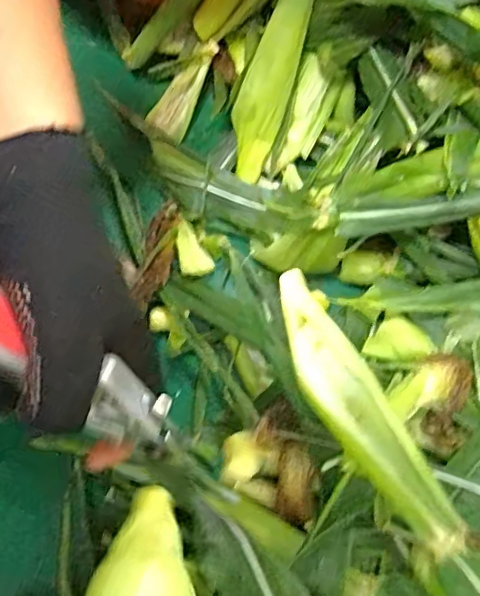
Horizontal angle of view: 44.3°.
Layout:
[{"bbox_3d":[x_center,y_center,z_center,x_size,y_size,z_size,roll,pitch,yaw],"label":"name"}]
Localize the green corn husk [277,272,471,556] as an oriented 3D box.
[{"bbox_3d":[0.074,0.071,0.389,0.047,0.039,0.202,-26,60,-6],"label":"green corn husk"}]

